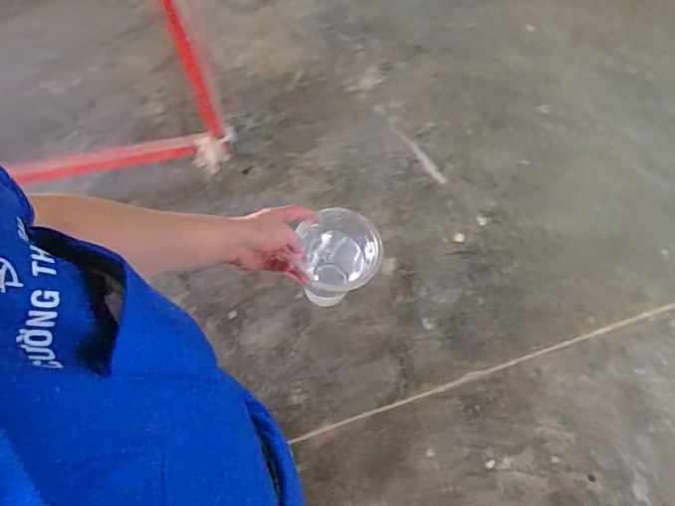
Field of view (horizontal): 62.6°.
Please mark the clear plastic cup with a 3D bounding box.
[{"bbox_3d":[0.005,0.010,0.754,0.100,0.107,0.104,-7,64,0],"label":"clear plastic cup"}]

